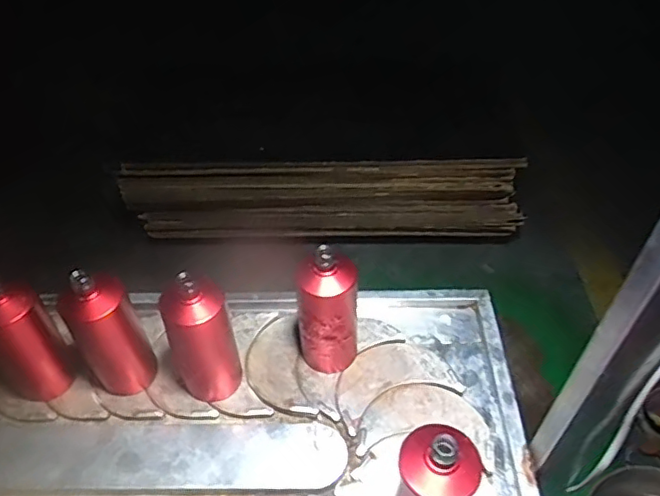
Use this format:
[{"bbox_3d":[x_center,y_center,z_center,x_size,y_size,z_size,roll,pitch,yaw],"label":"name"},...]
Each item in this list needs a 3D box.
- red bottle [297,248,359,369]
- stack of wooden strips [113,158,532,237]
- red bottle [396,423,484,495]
[{"bbox_3d":[-0.001,0.086,0.806,0.079,0.205,0.079,0,47,0],"label":"red bottle"},{"bbox_3d":[-0.036,-0.173,1.893,1.270,0.267,0.149,-1,48,1],"label":"stack of wooden strips"},{"bbox_3d":[0.111,0.266,0.634,0.077,0.207,0.079,0,47,0],"label":"red bottle"}]

